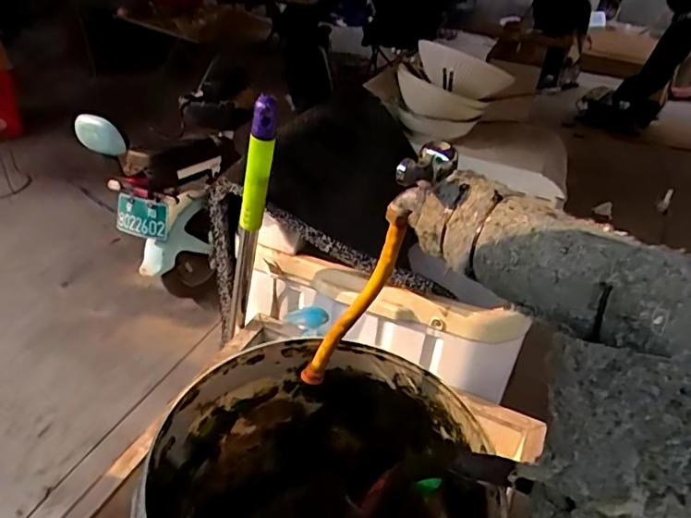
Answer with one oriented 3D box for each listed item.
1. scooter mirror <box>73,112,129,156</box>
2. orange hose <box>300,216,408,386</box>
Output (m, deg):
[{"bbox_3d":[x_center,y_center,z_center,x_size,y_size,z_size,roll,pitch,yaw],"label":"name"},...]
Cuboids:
[{"bbox_3d":[-0.627,-0.327,1.404,0.146,0.104,0.066,21,36,21],"label":"scooter mirror"},{"bbox_3d":[0.011,0.043,0.498,0.026,0.202,0.020,23,31,-12],"label":"orange hose"}]

